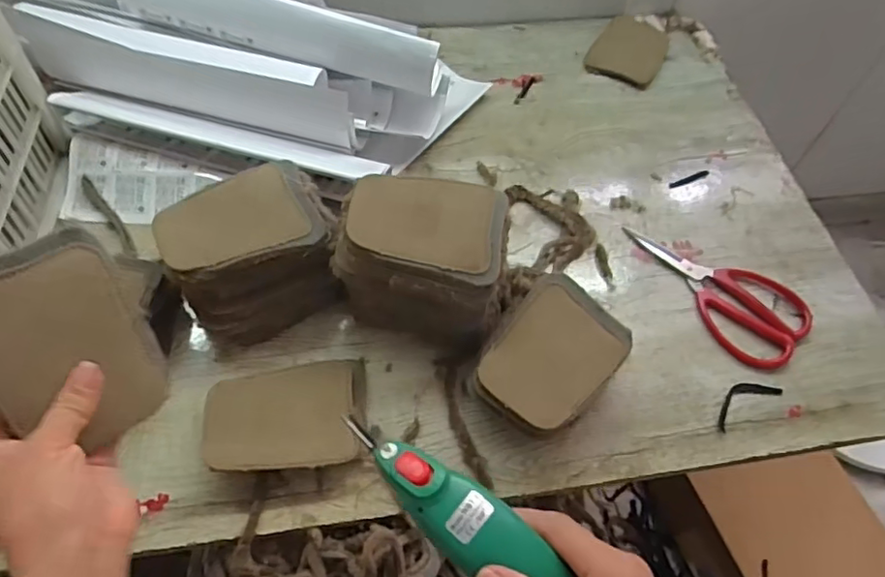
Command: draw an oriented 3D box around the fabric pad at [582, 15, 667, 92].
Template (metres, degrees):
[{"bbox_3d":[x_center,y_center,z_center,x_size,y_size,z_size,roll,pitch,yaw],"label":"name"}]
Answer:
[{"bbox_3d":[0.238,-0.304,0.760,0.086,0.026,0.096,25,58,12],"label":"fabric pad"}]

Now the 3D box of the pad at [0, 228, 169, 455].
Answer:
[{"bbox_3d":[-0.223,0.034,0.352,0.092,0.010,0.124,-36,103,-38],"label":"pad"}]

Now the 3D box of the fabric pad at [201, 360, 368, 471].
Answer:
[{"bbox_3d":[-0.121,0.102,0.473,0.118,0.030,0.083,-3,57,-6],"label":"fabric pad"}]

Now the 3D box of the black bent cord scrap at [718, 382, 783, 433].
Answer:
[{"bbox_3d":[0.262,0.097,0.521,0.077,0.008,0.026,-24,62,-19],"label":"black bent cord scrap"}]

